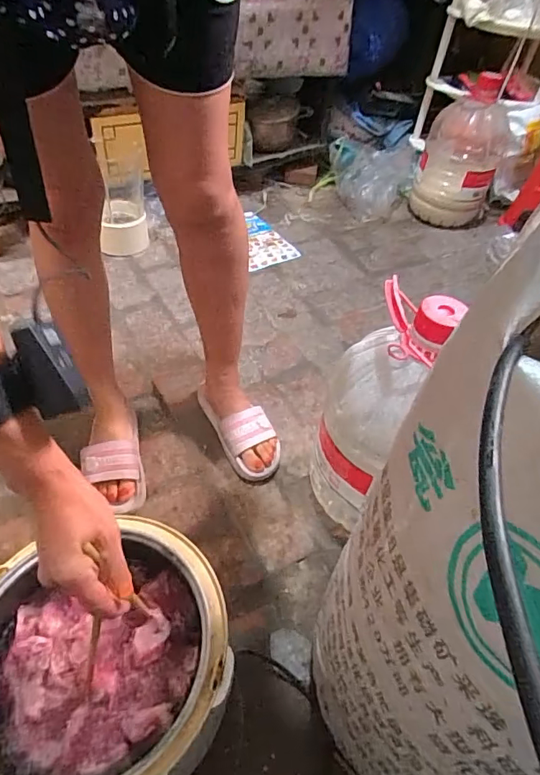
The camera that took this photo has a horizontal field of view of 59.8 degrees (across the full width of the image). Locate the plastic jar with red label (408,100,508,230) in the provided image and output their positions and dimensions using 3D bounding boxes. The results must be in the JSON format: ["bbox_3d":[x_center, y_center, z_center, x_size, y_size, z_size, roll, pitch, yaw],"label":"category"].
[{"bbox_3d":[0.574,-0.666,1.415,0.232,0.329,0.218,22,49,13],"label":"plastic jar with red label"}]

